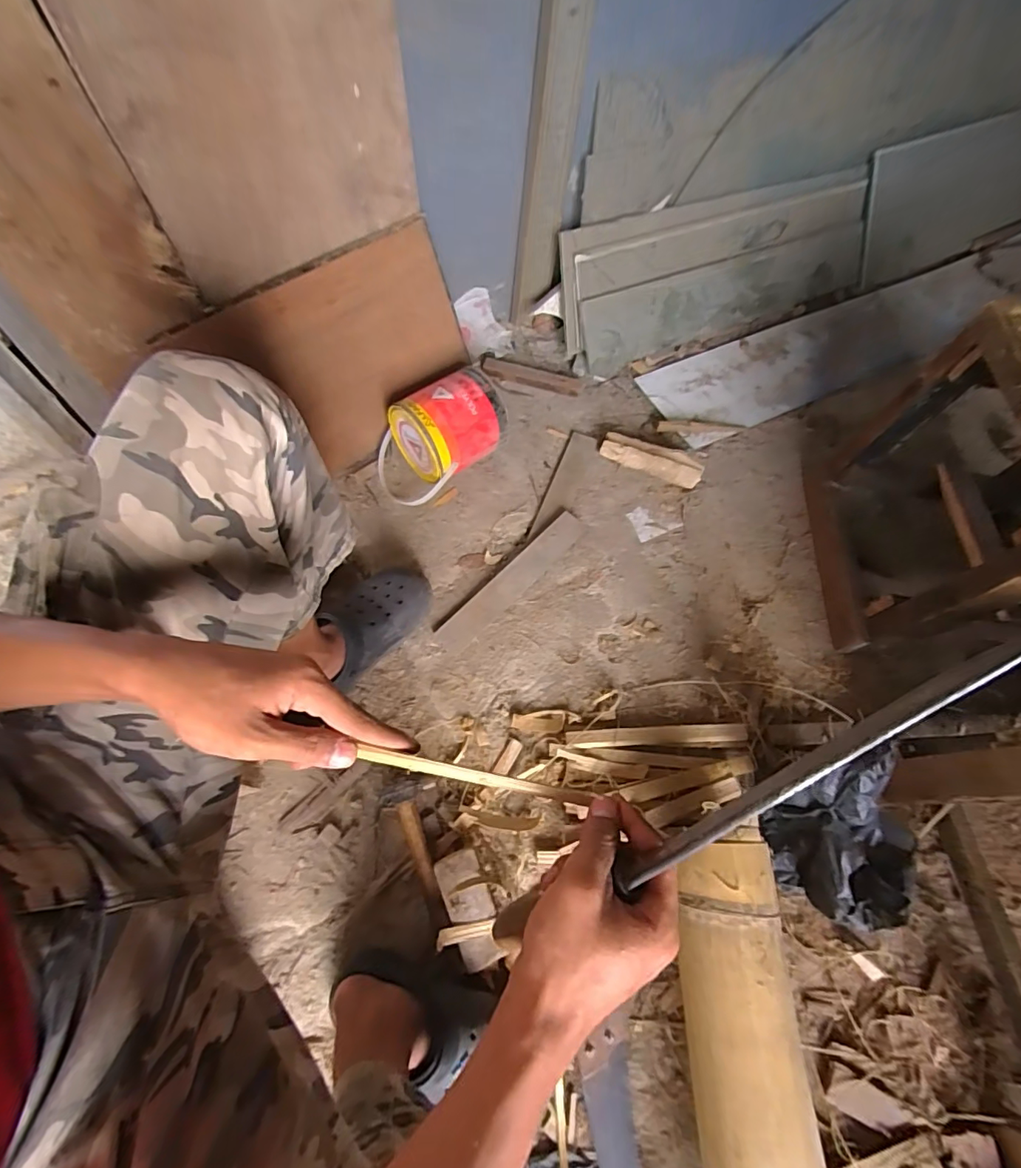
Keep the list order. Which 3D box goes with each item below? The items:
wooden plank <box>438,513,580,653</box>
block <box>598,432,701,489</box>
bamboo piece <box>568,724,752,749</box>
[{"bbox_3d":[0.004,-0.010,0.841,0.060,0.011,0.328,41,67,13],"label":"wooden plank"},{"bbox_3d":[0.275,-0.244,0.963,0.199,0.051,0.046,21,64,4],"label":"block"},{"bbox_3d":[0.221,0.227,0.736,0.276,0.013,0.025,-1,64,-7],"label":"bamboo piece"}]

